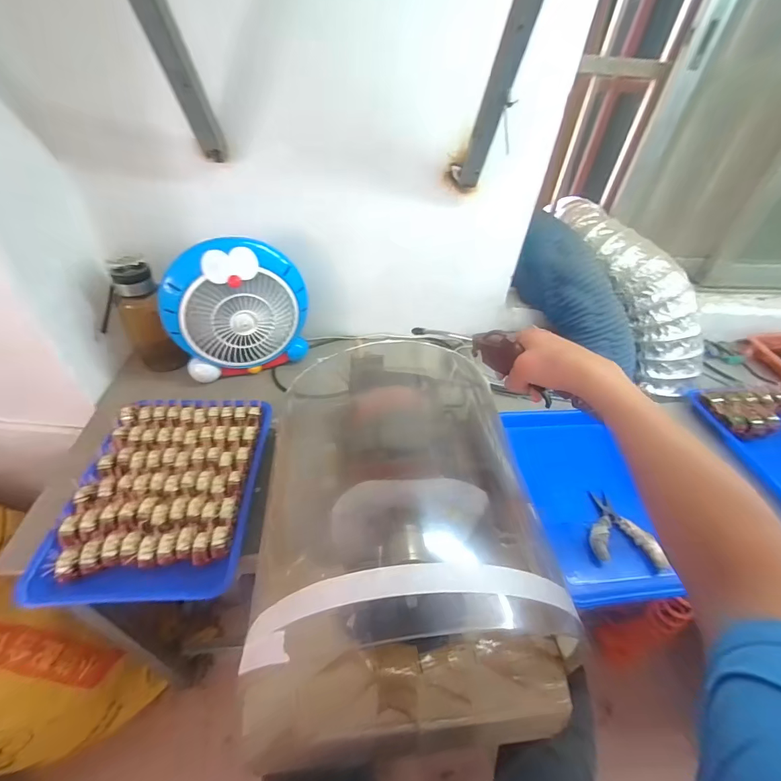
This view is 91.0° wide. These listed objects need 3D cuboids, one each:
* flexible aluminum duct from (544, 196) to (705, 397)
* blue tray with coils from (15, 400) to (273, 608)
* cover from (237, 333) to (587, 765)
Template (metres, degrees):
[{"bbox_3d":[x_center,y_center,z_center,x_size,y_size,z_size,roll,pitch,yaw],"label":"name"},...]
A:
[{"bbox_3d":[0.519,-0.234,0.819,0.101,0.149,0.505,-20,81,-23],"label":"flexible aluminum duct"},{"bbox_3d":[-0.322,0.138,0.563,0.243,0.043,0.308,0,45,-4],"label":"blue tray with coils"},{"bbox_3d":[0.013,0.134,0.486,0.336,0.242,0.454,-1,45,-6],"label":"cover"}]

